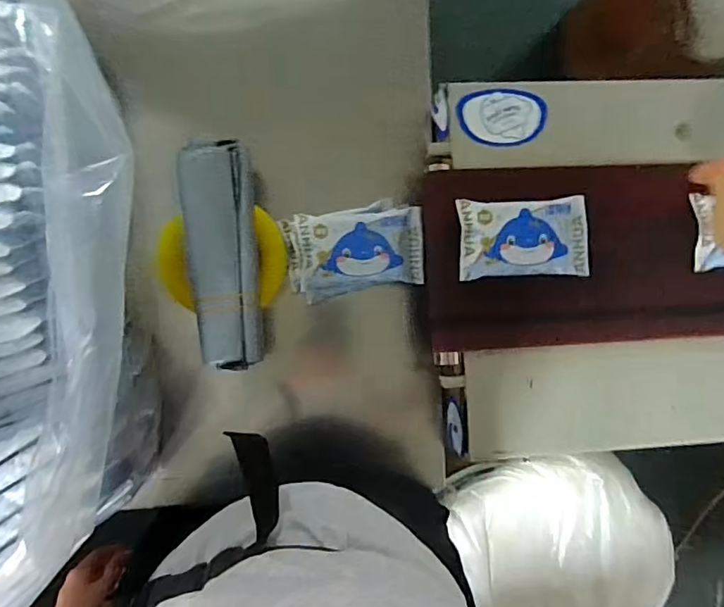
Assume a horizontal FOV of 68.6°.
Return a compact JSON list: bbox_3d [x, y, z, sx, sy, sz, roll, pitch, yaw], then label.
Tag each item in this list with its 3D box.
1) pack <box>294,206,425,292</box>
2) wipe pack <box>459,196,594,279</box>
[{"bbox_3d":[0.001,-0.061,0.597,0.139,0.015,0.084,-5,91,-5],"label":"pack"},{"bbox_3d":[0.177,-0.071,0.575,0.143,0.014,0.083,-3,91,-6],"label":"wipe pack"}]

